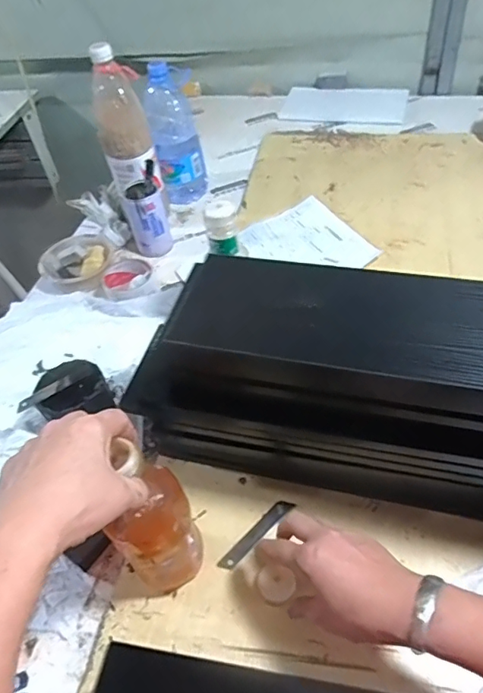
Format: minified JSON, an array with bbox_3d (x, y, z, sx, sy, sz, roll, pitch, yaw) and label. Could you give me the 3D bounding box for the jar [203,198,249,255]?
[{"bbox_3d":[-0.023,-0.142,0.619,0.042,0.068,0.037,23,55,25],"label":"jar"}]

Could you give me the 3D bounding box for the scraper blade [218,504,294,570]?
[{"bbox_3d":[0.017,0.202,0.544,0.100,0.004,0.017,-36,59,-26],"label":"scraper blade"}]

